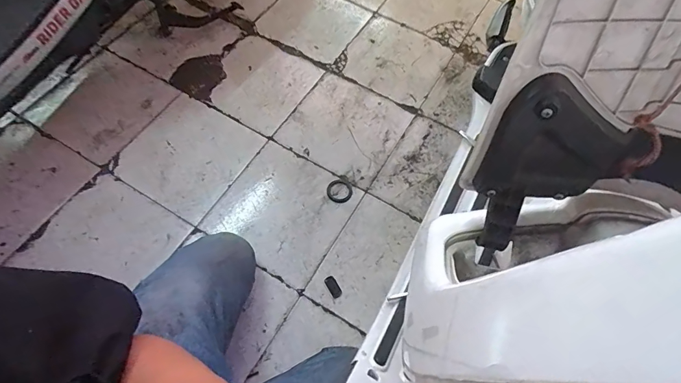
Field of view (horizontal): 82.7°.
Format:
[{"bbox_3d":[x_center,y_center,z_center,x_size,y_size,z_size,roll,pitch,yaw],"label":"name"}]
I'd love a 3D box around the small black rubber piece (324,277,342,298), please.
[{"bbox_3d":[-0.016,0.216,0.876,0.023,0.007,0.050,-27,68,-16],"label":"small black rubber piece"}]

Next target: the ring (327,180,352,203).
[{"bbox_3d":[-0.002,0.000,0.986,0.064,0.008,0.063,2,63,-3],"label":"ring"}]

